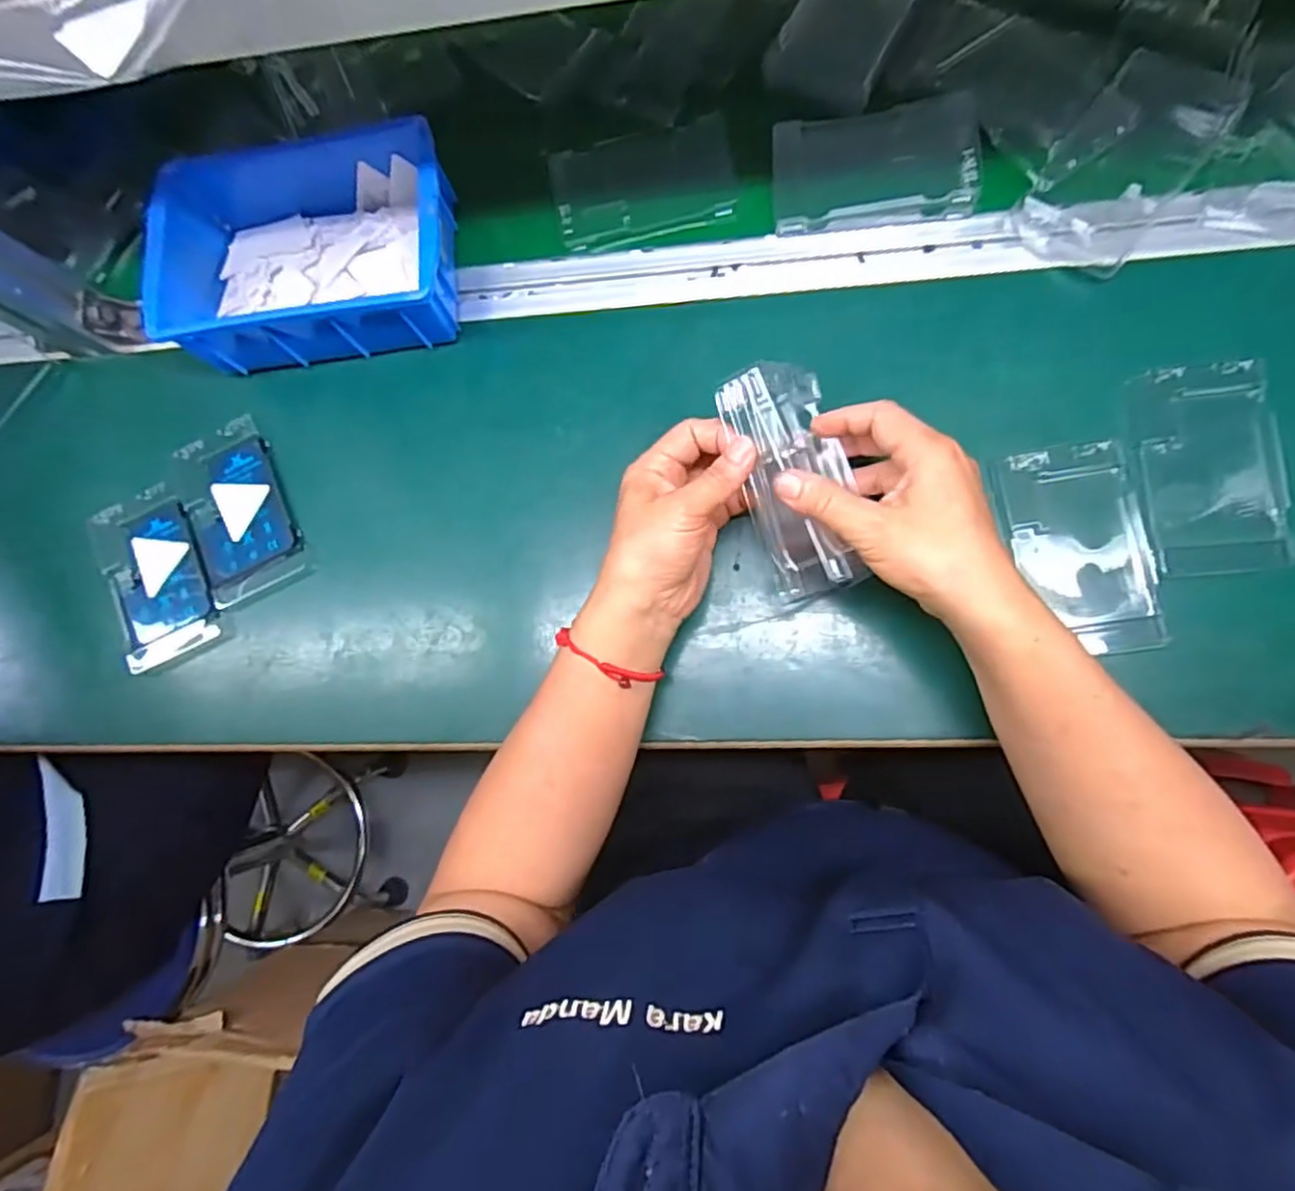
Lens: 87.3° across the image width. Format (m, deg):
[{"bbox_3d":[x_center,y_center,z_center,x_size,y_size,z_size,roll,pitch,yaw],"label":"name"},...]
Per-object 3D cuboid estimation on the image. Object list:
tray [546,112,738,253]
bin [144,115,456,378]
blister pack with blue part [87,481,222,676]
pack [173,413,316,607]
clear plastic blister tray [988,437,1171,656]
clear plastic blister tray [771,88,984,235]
[{"bbox_3d":[-0.003,-0.290,0.479,0.122,0.008,0.077,-10,84,7],"label":"tray"},{"bbox_3d":[-0.230,-0.242,0.470,0.196,0.058,0.152,-2,85,8],"label":"bin"},{"bbox_3d":[-0.354,-0.014,0.487,0.072,0.016,0.124,-20,83,6],"label":"blister pack with blue part"},{"bbox_3d":[-0.294,-0.061,0.486,0.072,0.009,0.123,-23,82,5],"label":"pack"},{"bbox_3d":[0.260,-0.027,0.412,0.077,0.012,0.126,-10,84,7],"label":"clear plastic blister tray"},{"bbox_3d":[0.148,-0.284,0.444,0.128,0.011,0.076,-5,84,7],"label":"clear plastic blister tray"}]

